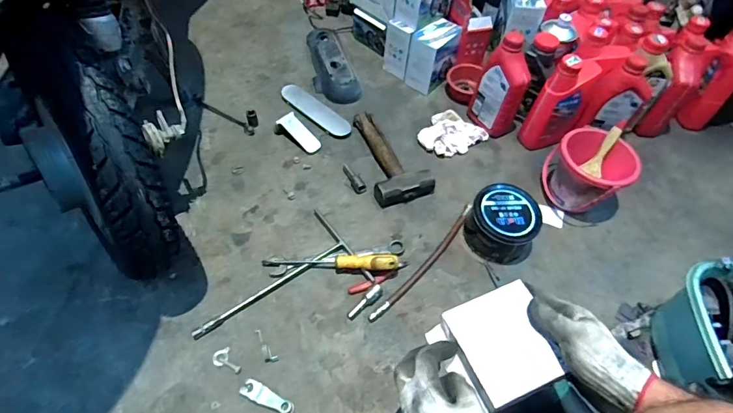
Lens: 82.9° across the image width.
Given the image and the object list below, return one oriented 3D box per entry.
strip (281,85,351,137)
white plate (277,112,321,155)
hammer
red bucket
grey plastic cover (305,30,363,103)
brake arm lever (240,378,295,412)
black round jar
[{"bbox_3d":[-0.124,-0.236,1.011,0.209,0.017,0.058,36,60,23],"label":"strip"},{"bbox_3d":[-0.153,-0.170,0.953,0.047,0.017,0.115,-39,80,-27],"label":"white plate"},{"bbox_3d":[0.050,-0.119,0.925,0.126,0.041,0.263,-12,54,-11],"label":"hammer"},{"bbox_3d":[0.452,-0.067,0.866,0.139,0.138,0.161,-37,62,-26],"label":"red bucket"},{"bbox_3d":[-0.099,-0.383,1.117,0.105,0.033,0.290,-13,54,-11],"label":"grey plastic cover"},{"bbox_3d":[-0.151,0.293,0.634,0.087,0.013,0.027,22,55,14],"label":"brake arm lever"},{"bbox_3d":[0.261,0.039,0.799,0.131,0.102,0.123,1,53,-1],"label":"black round jar"}]

